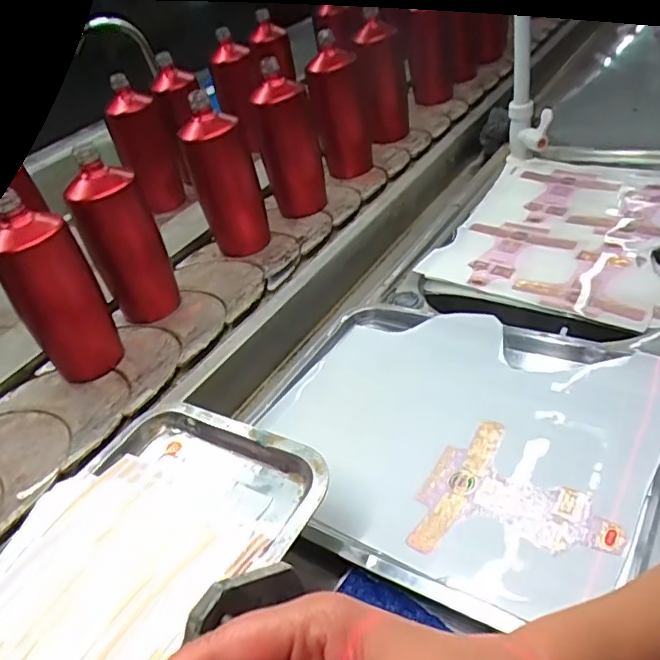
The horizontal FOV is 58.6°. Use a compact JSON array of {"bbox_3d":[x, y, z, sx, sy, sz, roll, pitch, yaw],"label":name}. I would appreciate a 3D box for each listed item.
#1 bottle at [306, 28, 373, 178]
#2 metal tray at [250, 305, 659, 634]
[{"bbox_3d":[0.014,-0.354,0.933,0.065,0.213,0.065,-12,18,4],"label":"bottle"},{"bbox_3d":[0.113,0.090,0.493,0.368,0.027,0.274,10,41,33],"label":"metal tray"}]

